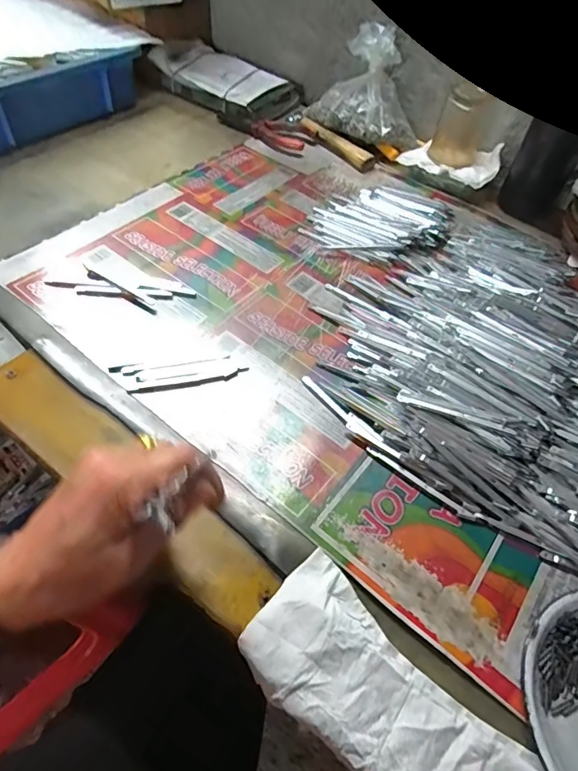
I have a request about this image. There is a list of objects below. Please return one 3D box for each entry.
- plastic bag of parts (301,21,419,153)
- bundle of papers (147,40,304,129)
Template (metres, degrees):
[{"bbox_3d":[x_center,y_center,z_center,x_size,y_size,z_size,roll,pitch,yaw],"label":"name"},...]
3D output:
[{"bbox_3d":[0.104,-0.386,0.610,0.152,0.131,0.061,22,54,10],"label":"plastic bag of parts"},{"bbox_3d":[-0.093,-0.461,0.702,0.206,0.047,0.133,31,57,17],"label":"bundle of papers"}]

